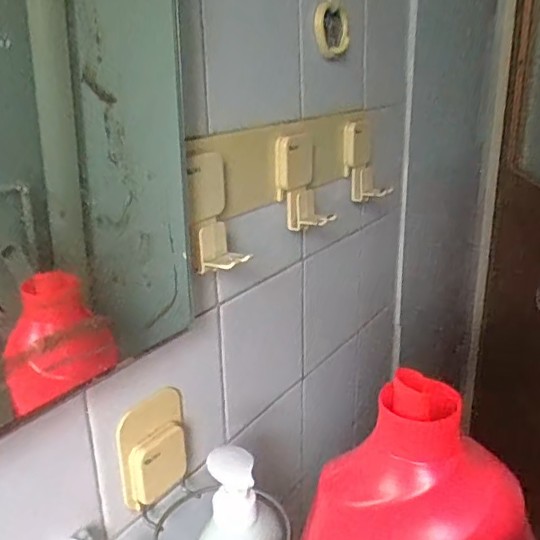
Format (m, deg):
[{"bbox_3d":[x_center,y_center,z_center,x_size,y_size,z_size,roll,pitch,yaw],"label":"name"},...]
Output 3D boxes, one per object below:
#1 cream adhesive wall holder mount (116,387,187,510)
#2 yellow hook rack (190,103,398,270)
[{"bbox_3d":[-0.094,0.147,0.472,0.020,0.079,0.063,14,23,34],"label":"cream adhesive wall holder mount"},{"bbox_3d":[0.035,-0.095,0.577,0.057,0.101,0.345,12,23,31],"label":"yellow hook rack"}]

